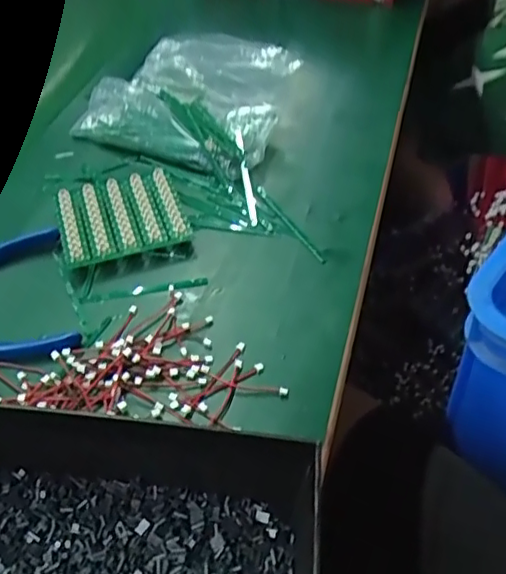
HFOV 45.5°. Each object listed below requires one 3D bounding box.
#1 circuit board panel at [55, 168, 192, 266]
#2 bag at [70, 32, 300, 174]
[{"bbox_3d":[-0.096,-0.052,0.436,0.086,0.015,0.079,-16,48,-10],"label":"circuit board panel"},{"bbox_3d":[-0.052,-0.172,0.516,0.170,0.049,0.139,22,52,19],"label":"bag"}]

